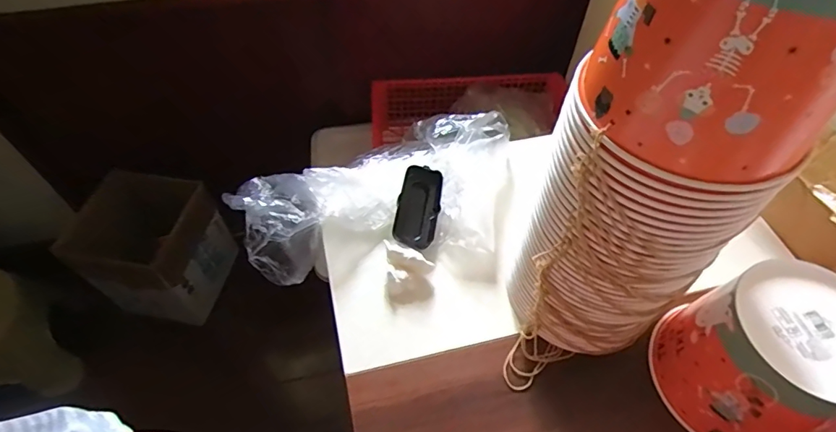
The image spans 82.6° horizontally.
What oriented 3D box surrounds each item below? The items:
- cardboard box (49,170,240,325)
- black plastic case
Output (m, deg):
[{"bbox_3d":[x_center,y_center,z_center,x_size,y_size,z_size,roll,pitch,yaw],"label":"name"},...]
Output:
[{"bbox_3d":[-0.619,0.080,1.144,0.230,0.310,0.245,9,54,6],"label":"cardboard box"},{"bbox_3d":[0.001,-0.012,0.601,0.050,0.031,0.105,10,54,6],"label":"black plastic case"}]

